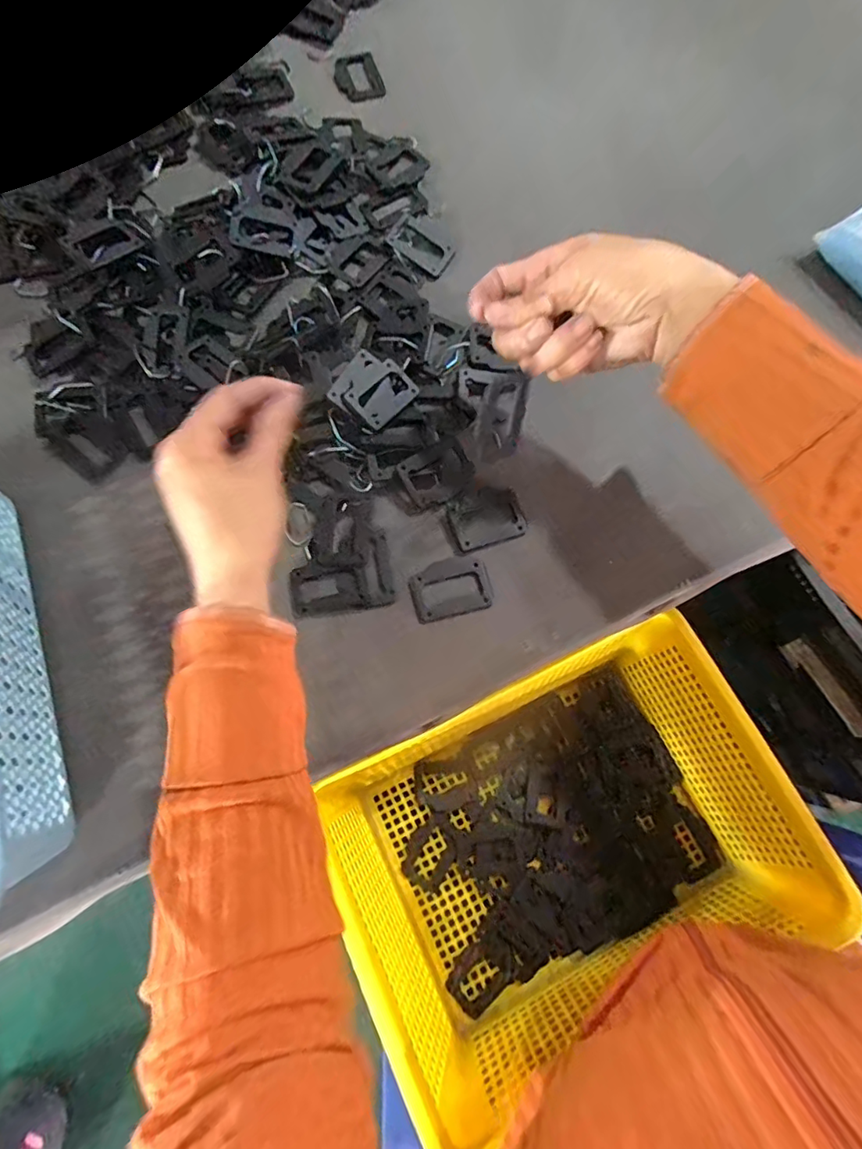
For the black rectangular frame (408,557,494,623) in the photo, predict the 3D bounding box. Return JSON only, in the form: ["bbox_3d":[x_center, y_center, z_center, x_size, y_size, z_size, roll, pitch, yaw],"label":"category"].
[{"bbox_3d":[0.013,0.008,0.362,0.053,0.004,0.039,-14,76,-4],"label":"black rectangular frame"}]

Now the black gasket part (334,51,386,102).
[{"bbox_3d":[-0.063,-0.433,0.468,0.040,0.006,0.052,-13,76,-4],"label":"black gasket part"}]

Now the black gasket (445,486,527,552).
[{"bbox_3d":[0.038,-0.040,0.370,0.050,0.009,0.038,-18,76,-5],"label":"black gasket"}]

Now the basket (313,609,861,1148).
[{"bbox_3d":[0.102,0.189,0.392,0.284,0.104,0.226,-21,77,-6],"label":"basket"}]

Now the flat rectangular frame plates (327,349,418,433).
[{"bbox_3d":[-0.041,-0.128,0.371,0.047,0.006,0.052,42,69,-4],"label":"flat rectangular frame plates"}]

